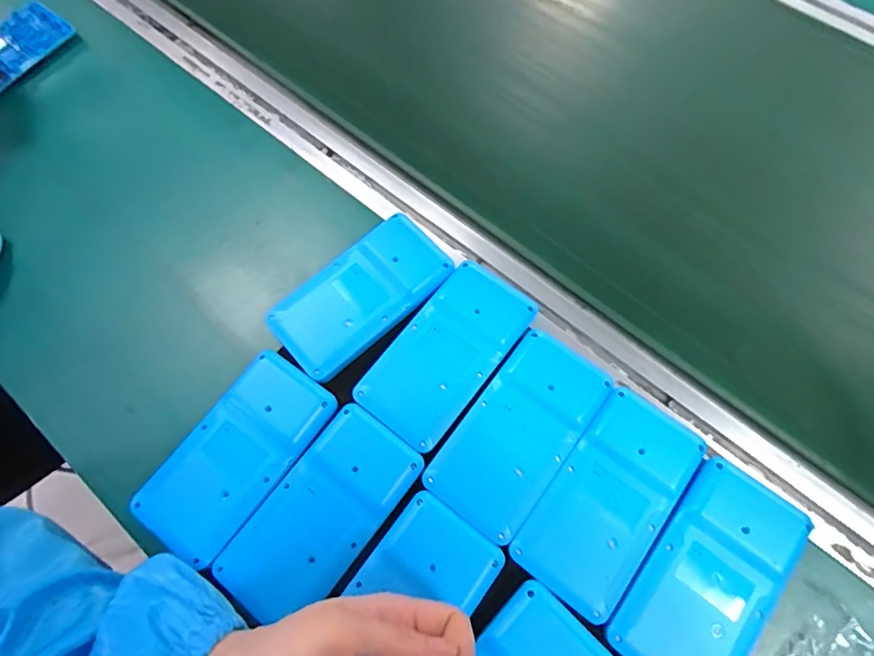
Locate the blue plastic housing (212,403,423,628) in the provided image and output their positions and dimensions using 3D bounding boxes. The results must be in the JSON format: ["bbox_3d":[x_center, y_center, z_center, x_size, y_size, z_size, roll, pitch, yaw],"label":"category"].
[{"bbox_3d":[-0.075,0.121,0.335,0.069,0.013,0.135,35,74,14],"label":"blue plastic housing"}]

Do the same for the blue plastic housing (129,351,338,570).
[{"bbox_3d":[-0.135,0.085,0.352,0.070,0.012,0.135,34,74,14],"label":"blue plastic housing"}]

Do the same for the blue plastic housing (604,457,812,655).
[{"bbox_3d":[0.167,0.153,0.317,0.071,0.018,0.134,37,71,11],"label":"blue plastic housing"}]

